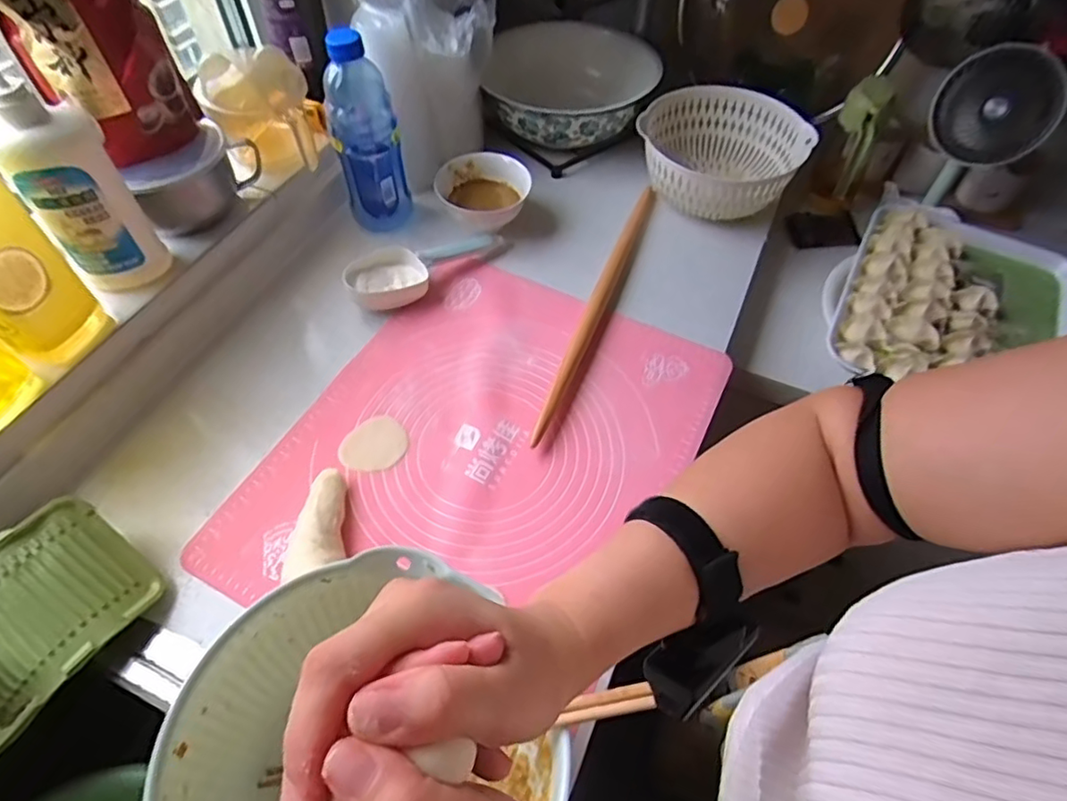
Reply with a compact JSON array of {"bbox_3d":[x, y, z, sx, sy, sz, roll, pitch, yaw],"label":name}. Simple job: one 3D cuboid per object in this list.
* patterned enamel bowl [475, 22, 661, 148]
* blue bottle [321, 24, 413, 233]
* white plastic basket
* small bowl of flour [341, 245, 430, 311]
[{"bbox_3d":[0.060,-0.482,0.963,0.253,0.127,0.243,1,55,-2],"label":"patterned enamel bowl"},{"bbox_3d":[-0.211,-0.333,0.774,0.082,0.238,0.070,-13,57,-12],"label":"blue bottle"},{"bbox_3d":[0.267,-0.356,0.885,0.225,0.101,0.233,21,57,11],"label":"white plastic basket"},{"bbox_3d":[-0.184,-0.150,0.766,0.096,0.038,0.082,-21,59,-17],"label":"small bowl of flour"}]

